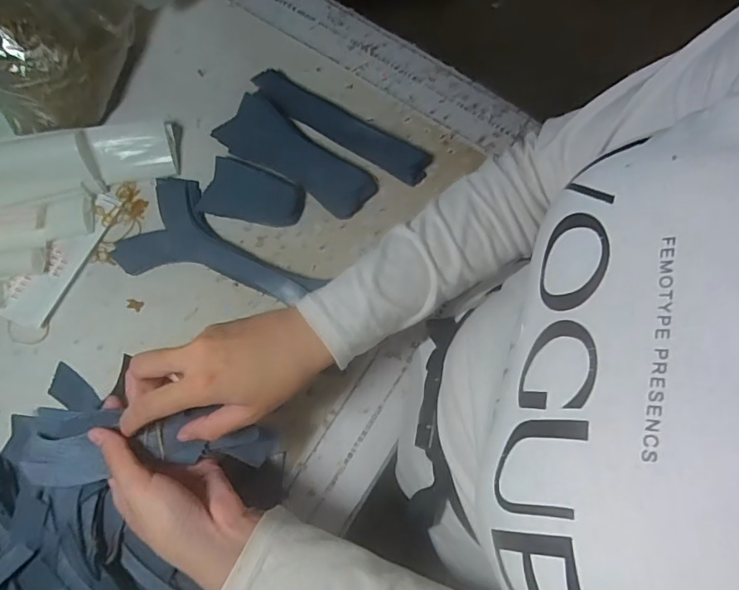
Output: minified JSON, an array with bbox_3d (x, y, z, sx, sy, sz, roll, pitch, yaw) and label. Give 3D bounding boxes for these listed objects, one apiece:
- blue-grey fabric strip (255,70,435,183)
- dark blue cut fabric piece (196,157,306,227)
[{"bbox_3d":[-0.029,-0.183,0.542,0.199,0.021,0.039,29,76,6],"label":"blue-grey fabric strip"},{"bbox_3d":[-0.117,-0.104,0.520,0.098,0.016,0.058,8,75,0],"label":"dark blue cut fabric piece"}]

